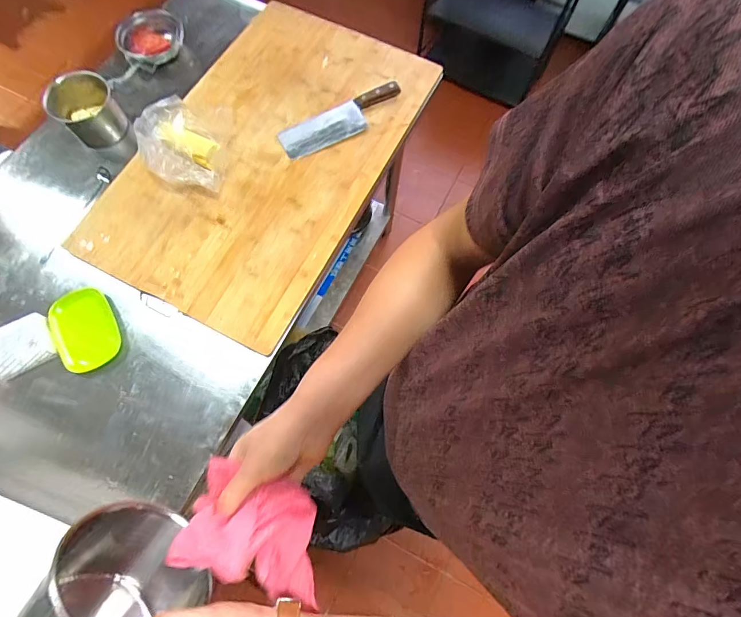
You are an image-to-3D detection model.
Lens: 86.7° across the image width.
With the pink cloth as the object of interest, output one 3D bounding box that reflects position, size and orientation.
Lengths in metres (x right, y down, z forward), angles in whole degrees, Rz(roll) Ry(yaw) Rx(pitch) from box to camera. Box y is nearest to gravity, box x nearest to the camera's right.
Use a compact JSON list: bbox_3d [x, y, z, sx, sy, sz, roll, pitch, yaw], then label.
[{"bbox_3d":[-0.115,0.228,0.403,0.141,0.079,0.101,19,72,5],"label":"pink cloth"}]

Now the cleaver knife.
[{"bbox_3d":[-0.062,-0.455,0.924,0.319,0.022,0.085,-30,75,-11],"label":"cleaver knife"}]

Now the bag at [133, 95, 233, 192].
[{"bbox_3d":[-0.412,-0.351,0.854,0.190,0.099,0.204,-1,71,-2],"label":"bag"}]

